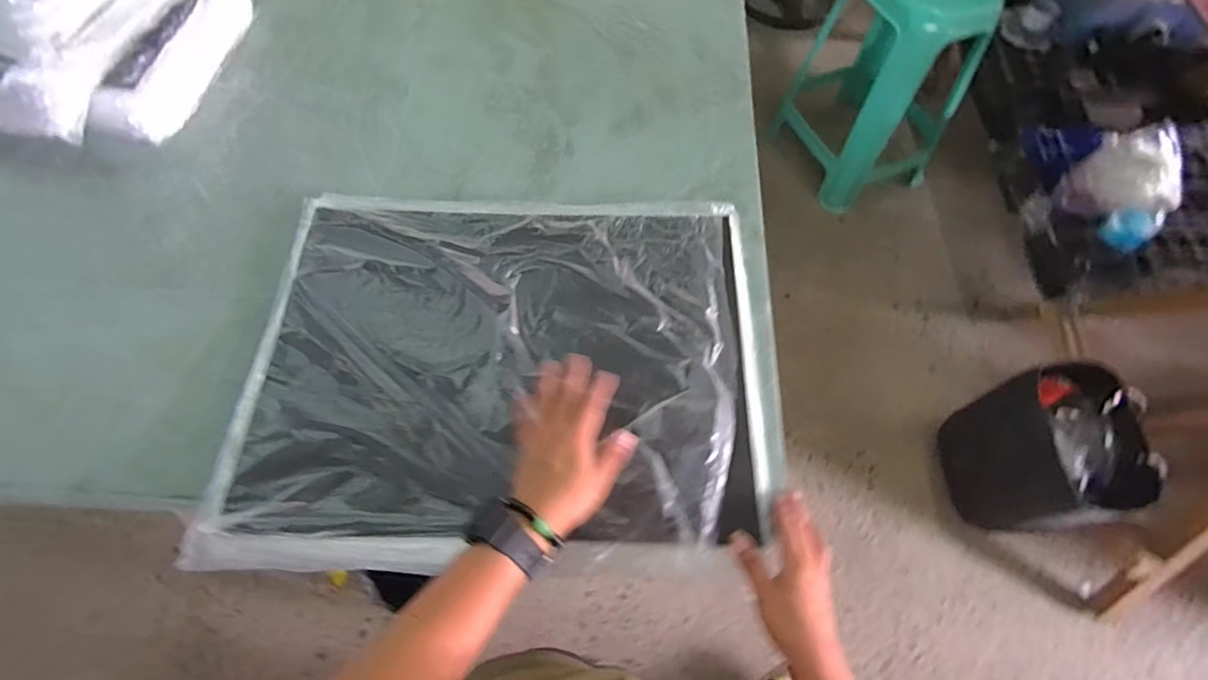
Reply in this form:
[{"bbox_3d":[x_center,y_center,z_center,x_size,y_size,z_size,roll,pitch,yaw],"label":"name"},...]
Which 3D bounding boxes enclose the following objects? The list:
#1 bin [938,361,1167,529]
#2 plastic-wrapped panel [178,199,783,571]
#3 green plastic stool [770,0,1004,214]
[{"bbox_3d":[0.948,0.256,1.212,0.226,0.348,0.303,-3,64,-1],"label":"bin"},{"bbox_3d":[-0.101,0.011,0.575,0.531,0.042,0.407,-1,65,1],"label":"plastic-wrapped panel"},{"bbox_3d":[0.814,-0.758,1.600,0.410,0.592,0.443,-25,66,-11],"label":"green plastic stool"}]

